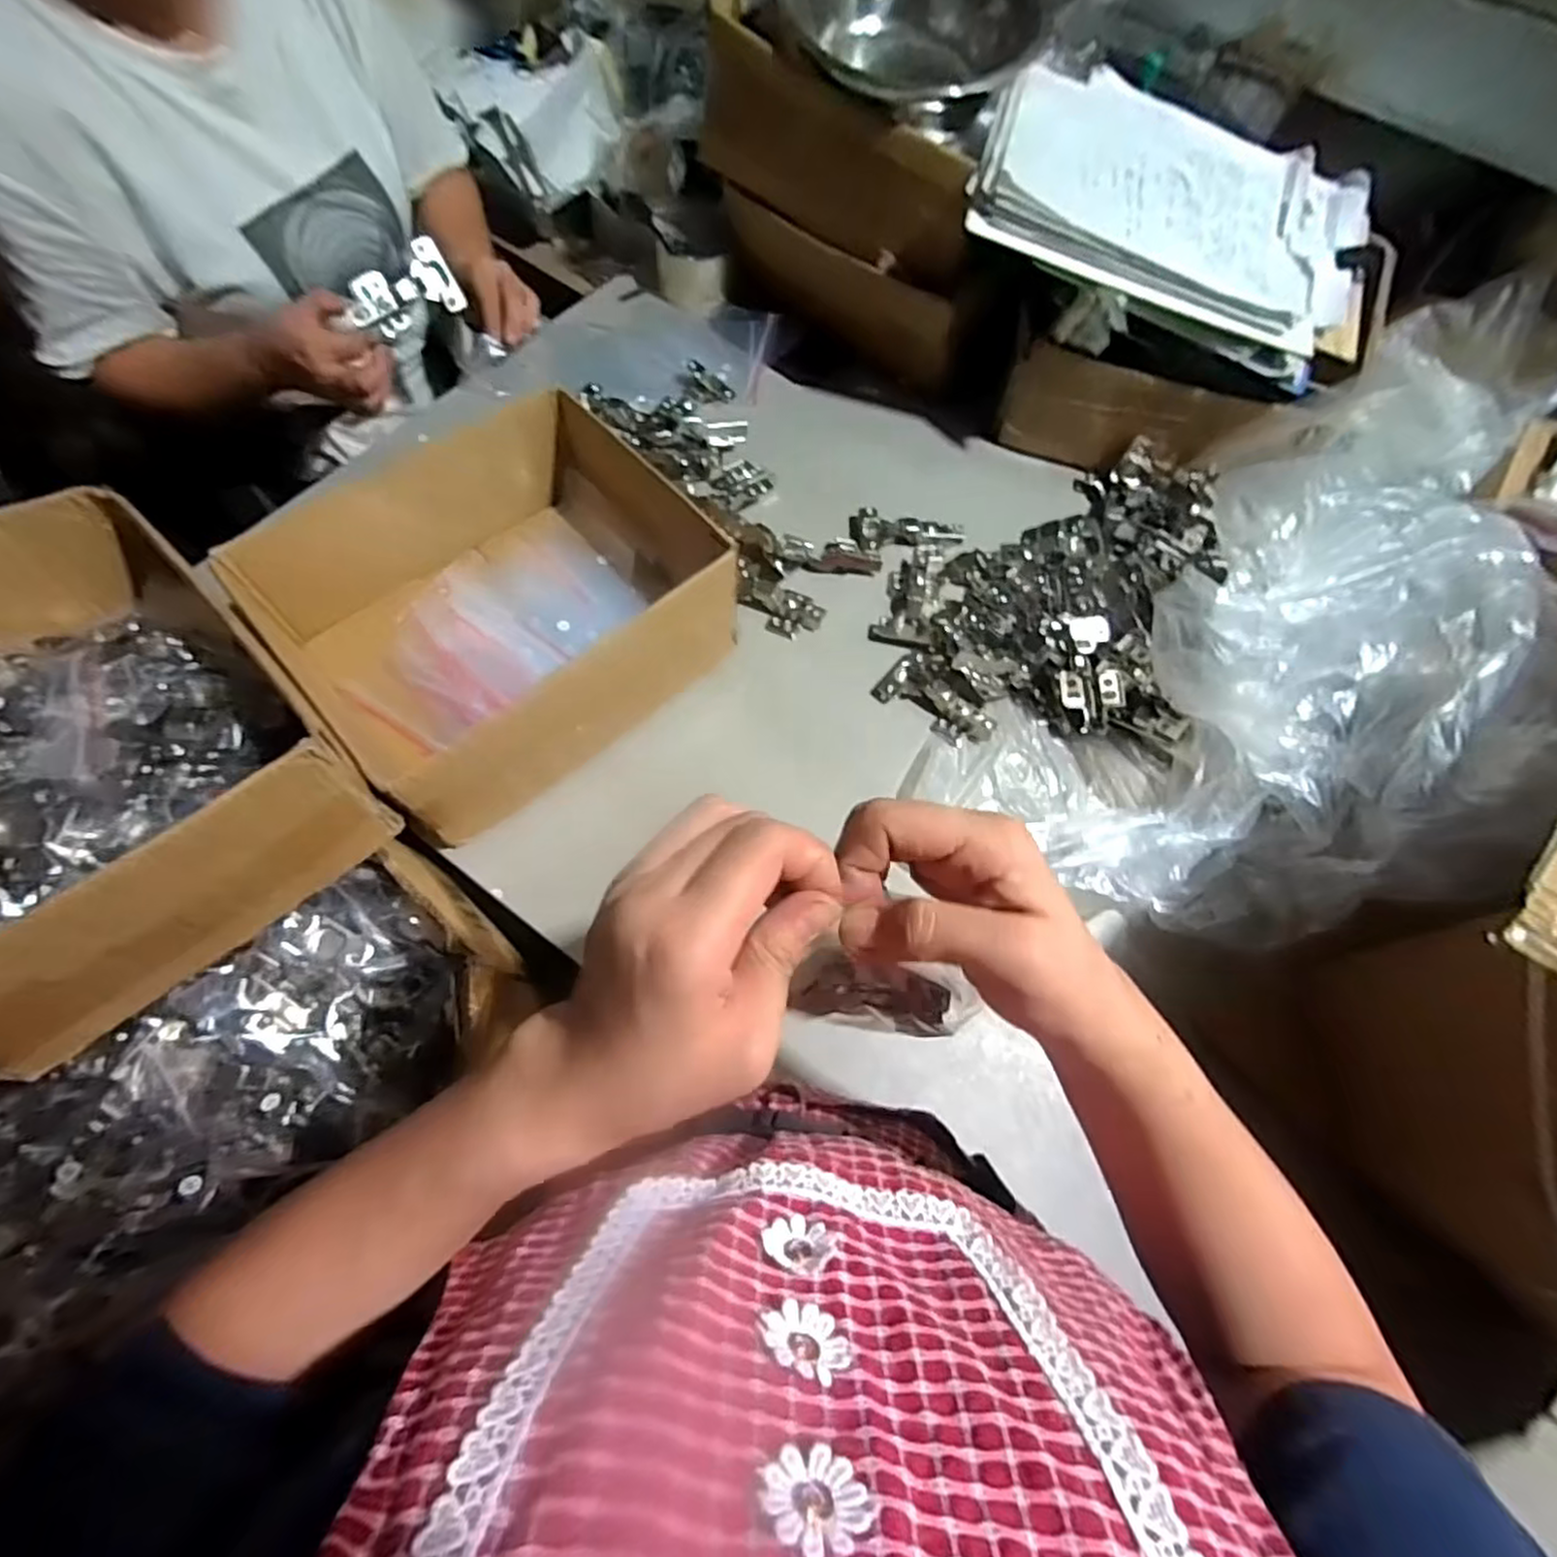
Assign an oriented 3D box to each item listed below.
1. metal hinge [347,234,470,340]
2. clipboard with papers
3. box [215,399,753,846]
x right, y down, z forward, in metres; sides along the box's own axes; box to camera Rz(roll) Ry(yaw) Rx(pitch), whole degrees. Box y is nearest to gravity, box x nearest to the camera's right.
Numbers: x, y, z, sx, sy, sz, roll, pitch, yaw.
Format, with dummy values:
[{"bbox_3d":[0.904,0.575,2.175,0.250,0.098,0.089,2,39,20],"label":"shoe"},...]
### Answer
[{"bbox_3d":[-0.370,-0.484,0.696,0.095,0.059,0.028,-38,42,-13],"label":"metal hinge"},{"bbox_3d":[0.389,-0.522,0.651,0.399,0.034,0.286,27,71,-2],"label":"clipboard with papers"},{"bbox_3d":[-0.229,-0.138,0.587,0.316,0.108,0.263,-39,74,-18],"label":"box"}]

